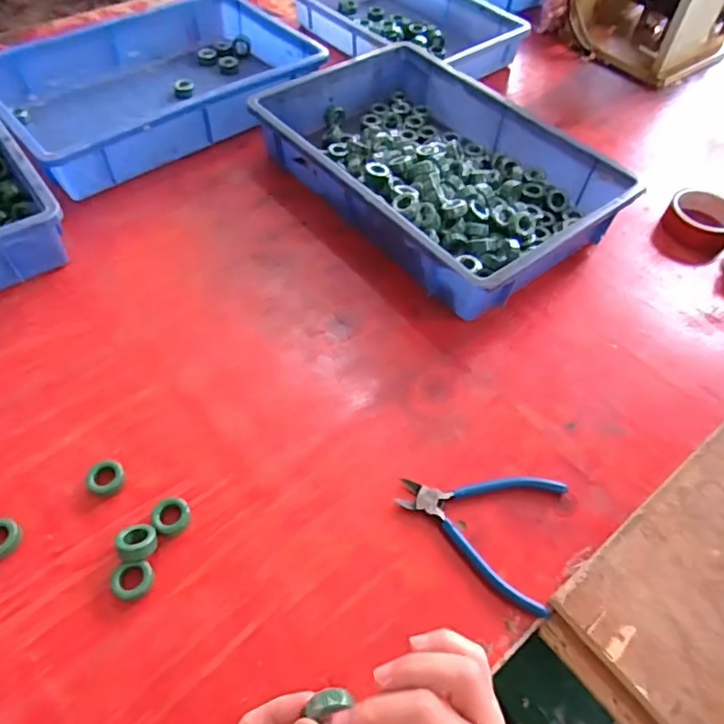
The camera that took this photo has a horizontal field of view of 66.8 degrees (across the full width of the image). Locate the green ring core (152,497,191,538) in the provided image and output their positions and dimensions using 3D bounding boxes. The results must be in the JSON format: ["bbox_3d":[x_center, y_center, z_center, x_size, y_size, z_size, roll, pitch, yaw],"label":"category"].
[{"bbox_3d":[-0.161,0.131,0.464,0.029,0.009,0.031,1,53,-1],"label":"green ring core"}]

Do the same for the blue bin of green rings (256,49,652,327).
[{"bbox_3d":[0.095,-0.252,0.714,0.280,0.086,0.425,-32,61,-23],"label":"blue bin of green rings"}]

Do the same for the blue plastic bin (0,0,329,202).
[{"bbox_3d":[-0.306,-0.410,0.823,0.435,0.081,0.301,-36,62,-25],"label":"blue plastic bin"}]

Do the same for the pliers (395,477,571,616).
[{"bbox_3d":[0.101,0.135,0.475,0.139,0.006,0.114,18,55,11],"label":"pliers"}]

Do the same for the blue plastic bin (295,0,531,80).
[{"bbox_3d":[0.070,-0.595,0.973,0.248,0.071,0.370,-33,62,-23],"label":"blue plastic bin"}]

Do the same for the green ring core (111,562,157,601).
[{"bbox_3d":[-0.181,0.173,0.433,0.030,0.010,0.027,-3,53,-4],"label":"green ring core"}]

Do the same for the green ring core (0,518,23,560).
[{"bbox_3d":[-0.299,0.145,0.450,0.033,0.013,0.031,1,53,-1],"label":"green ring core"}]

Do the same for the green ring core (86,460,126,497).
[{"bbox_3d":[-0.226,0.102,0.484,0.030,0.012,0.030,-17,56,-14],"label":"green ring core"}]

